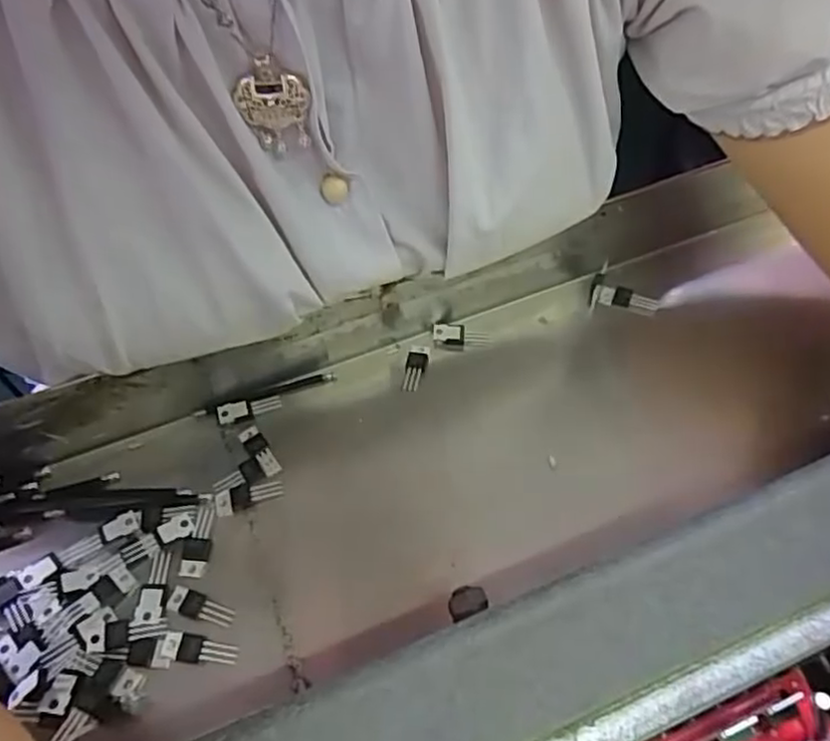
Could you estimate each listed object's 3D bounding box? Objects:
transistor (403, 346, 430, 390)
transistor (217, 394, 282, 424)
[{"bbox_3d":[0.000,-0.003,0.332,0.010,0.005,0.026,10,57,8],"label":"transistor"},{"bbox_3d":[-0.078,0.017,0.318,0.029,0.004,0.009,-16,57,-10],"label":"transistor"}]

